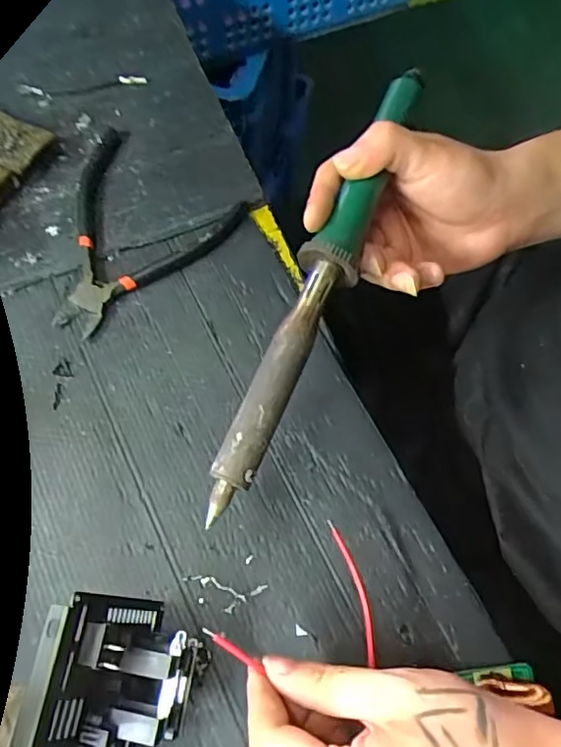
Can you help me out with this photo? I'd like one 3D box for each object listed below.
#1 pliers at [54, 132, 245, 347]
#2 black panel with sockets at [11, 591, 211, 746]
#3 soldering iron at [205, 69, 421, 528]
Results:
[{"bbox_3d":[-0.117,-0.098,0.404,0.130,0.012,0.143,33,71,11],"label":"pliers"},{"bbox_3d":[-0.075,0.157,0.265,0.060,0.082,0.097,9,68,1],"label":"black panel with sockets"},{"bbox_3d":[0.023,-0.051,0.293,0.025,0.023,0.258,23,73,7],"label":"soldering iron"}]

